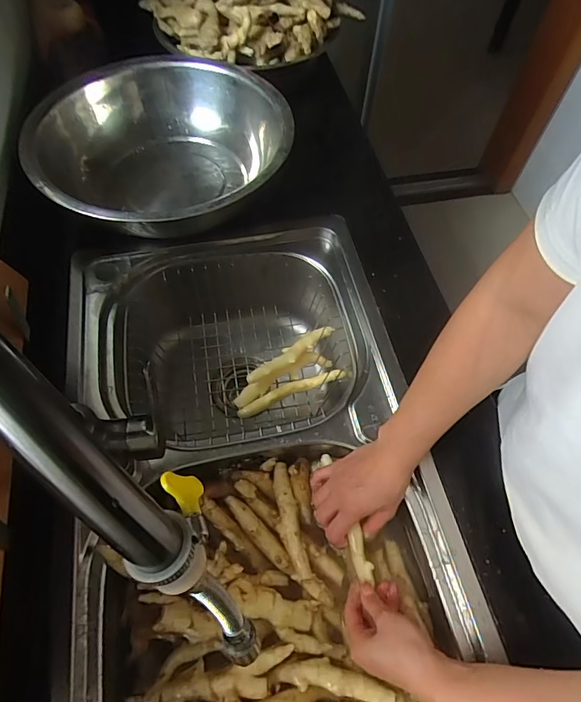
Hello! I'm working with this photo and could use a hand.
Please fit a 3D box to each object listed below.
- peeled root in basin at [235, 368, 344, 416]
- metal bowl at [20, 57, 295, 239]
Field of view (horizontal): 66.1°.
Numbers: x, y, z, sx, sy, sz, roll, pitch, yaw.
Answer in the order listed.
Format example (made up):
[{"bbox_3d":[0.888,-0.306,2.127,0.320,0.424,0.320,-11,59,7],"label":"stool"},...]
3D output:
[{"bbox_3d":[0.003,0.057,0.646,0.164,0.015,0.019,-20,63,-13],"label":"peeled root in basin"},{"bbox_3d":[-0.181,-0.315,0.694,0.357,0.109,0.385,1,60,-1],"label":"metal bowl"}]

